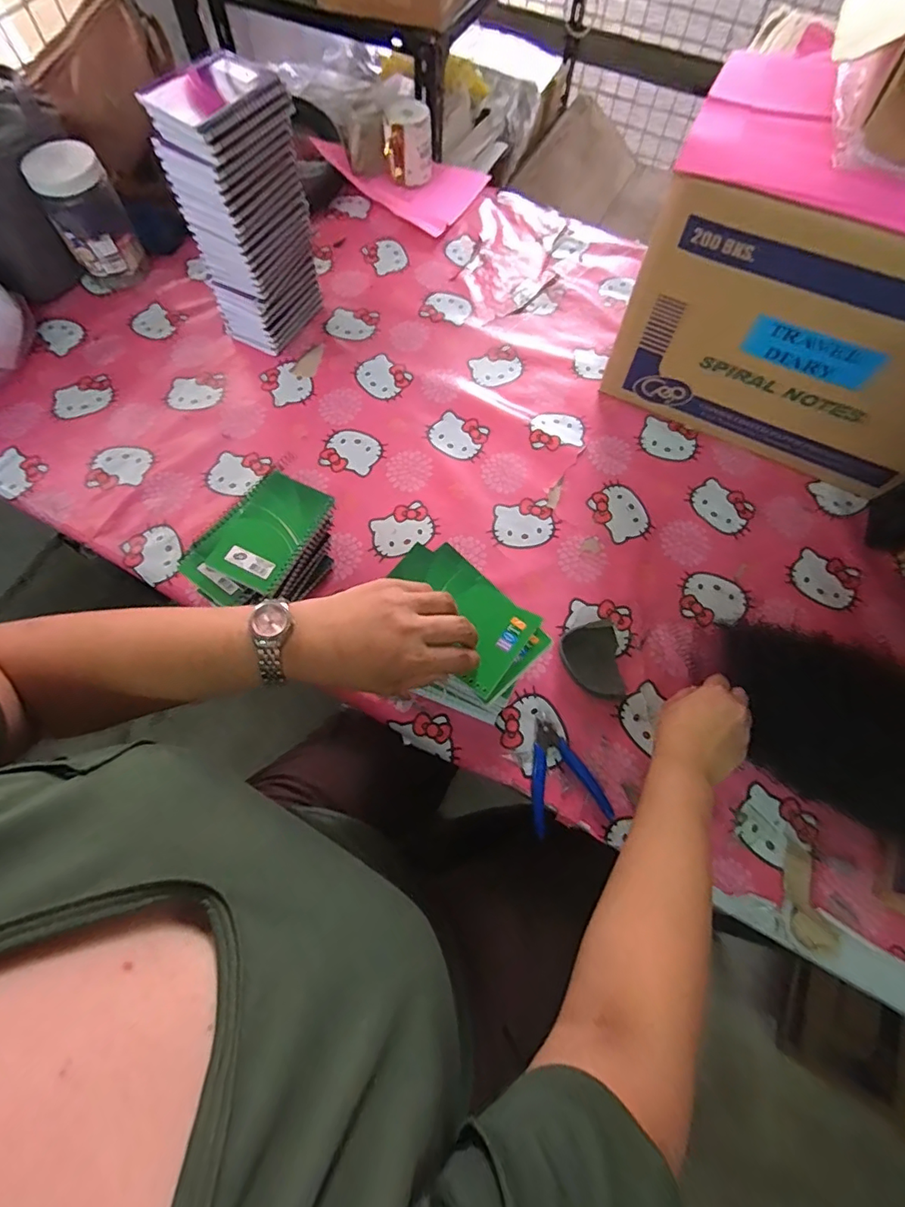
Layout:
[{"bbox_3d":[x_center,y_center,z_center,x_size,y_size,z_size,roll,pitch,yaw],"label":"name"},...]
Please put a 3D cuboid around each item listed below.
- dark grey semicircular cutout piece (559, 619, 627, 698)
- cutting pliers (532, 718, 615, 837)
[{"bbox_3d":[0.160,0.065,0.599,0.062,0.025,0.085,0,68,-1],"label":"dark grey semicircular cutout piece"},{"bbox_3d":[0.119,0.181,0.558,0.082,0.010,0.113,-8,68,-4],"label":"cutting pliers"}]

